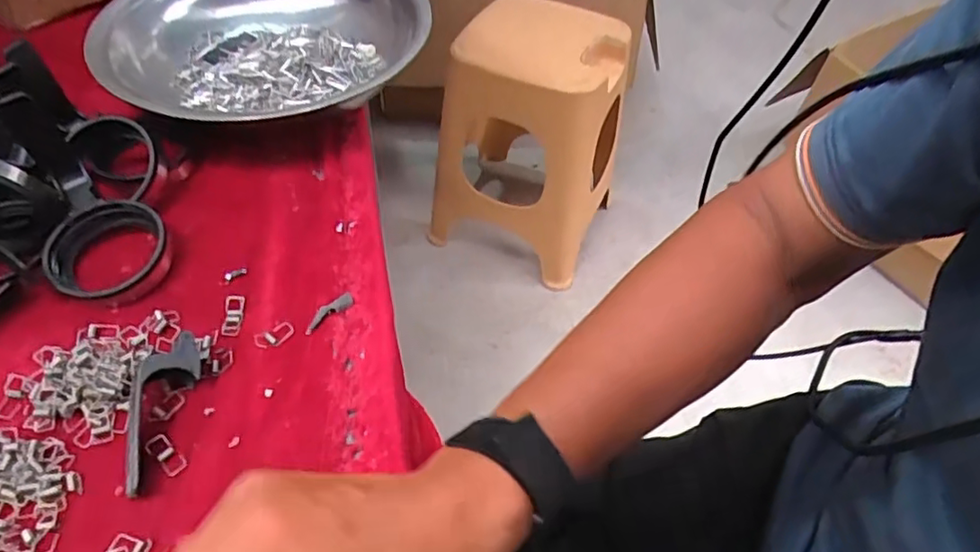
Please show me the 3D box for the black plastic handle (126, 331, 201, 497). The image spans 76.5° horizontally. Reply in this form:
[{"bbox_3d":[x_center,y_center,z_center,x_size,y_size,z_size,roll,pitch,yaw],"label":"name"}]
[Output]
[{"bbox_3d":[-0.172,0.068,0.327,0.030,0.025,0.085,-2,50,-6],"label":"black plastic handle"}]

